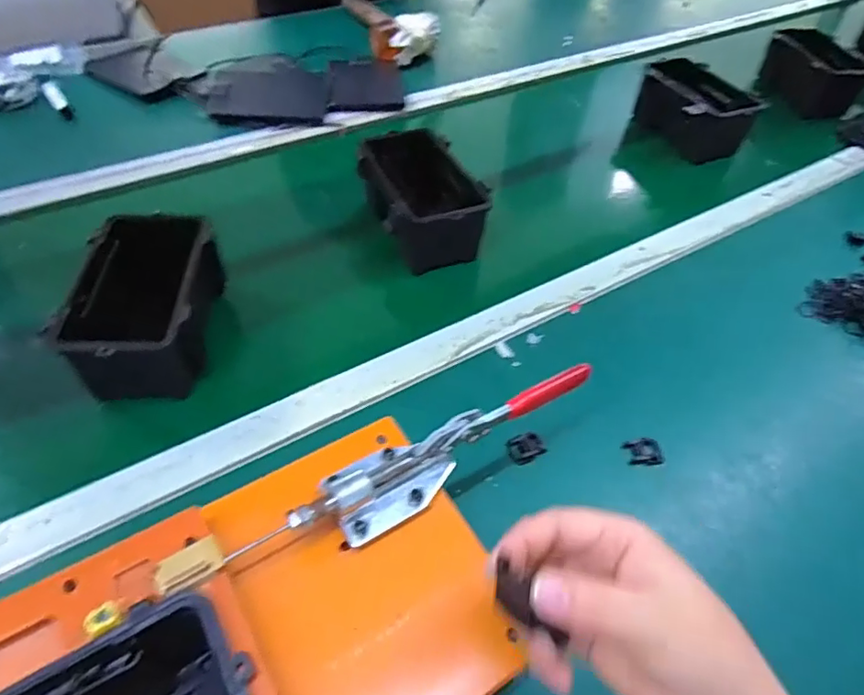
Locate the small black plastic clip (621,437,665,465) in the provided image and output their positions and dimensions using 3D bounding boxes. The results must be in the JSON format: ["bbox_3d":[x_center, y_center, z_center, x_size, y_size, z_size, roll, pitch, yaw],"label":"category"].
[{"bbox_3d":[0.184,0.091,0.485,0.033,0.012,0.022,-3,50,-8],"label":"small black plastic clip"}]

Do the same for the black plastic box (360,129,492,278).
[{"bbox_3d":[-0.012,-0.171,0.644,0.115,0.081,0.147,-16,53,-18],"label":"black plastic box"}]

